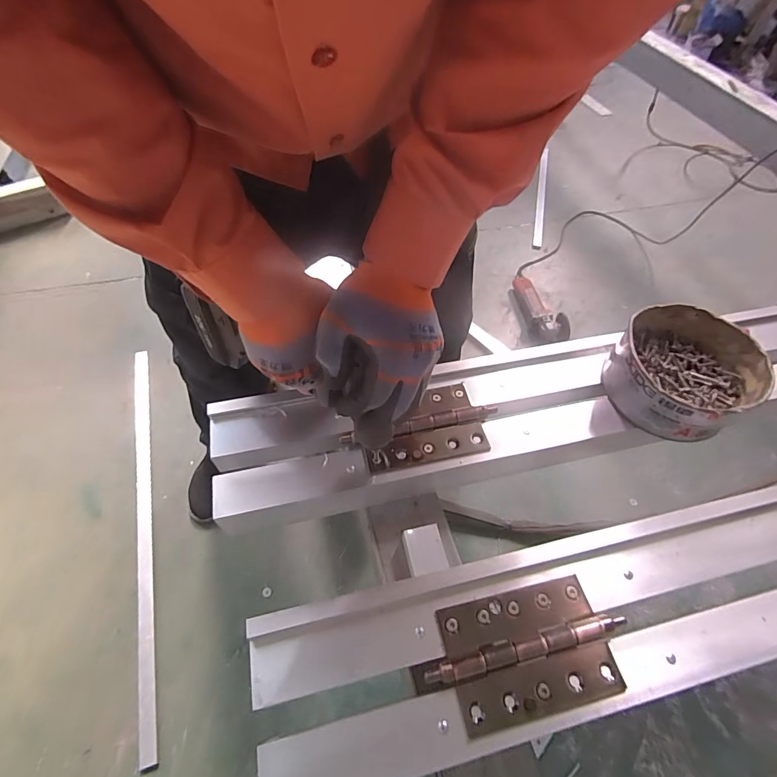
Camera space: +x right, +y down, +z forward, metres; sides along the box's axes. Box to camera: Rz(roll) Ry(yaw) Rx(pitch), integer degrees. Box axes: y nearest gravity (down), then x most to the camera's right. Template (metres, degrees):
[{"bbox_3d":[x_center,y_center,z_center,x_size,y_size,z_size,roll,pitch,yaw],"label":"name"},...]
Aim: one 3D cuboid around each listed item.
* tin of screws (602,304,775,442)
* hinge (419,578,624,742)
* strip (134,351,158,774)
[{"bbox_3d":[0.369,-0.021,0.545,0.162,0.077,0.155,1,55,-2],"label":"tin of screws"},{"bbox_3d":[0.127,0.240,0.391,0.172,0.014,0.097,-9,56,-9],"label":"hinge"},{"bbox_3d":[-0.583,0.292,1.001,0.038,0.017,0.970,-14,60,-12],"label":"strip"}]

